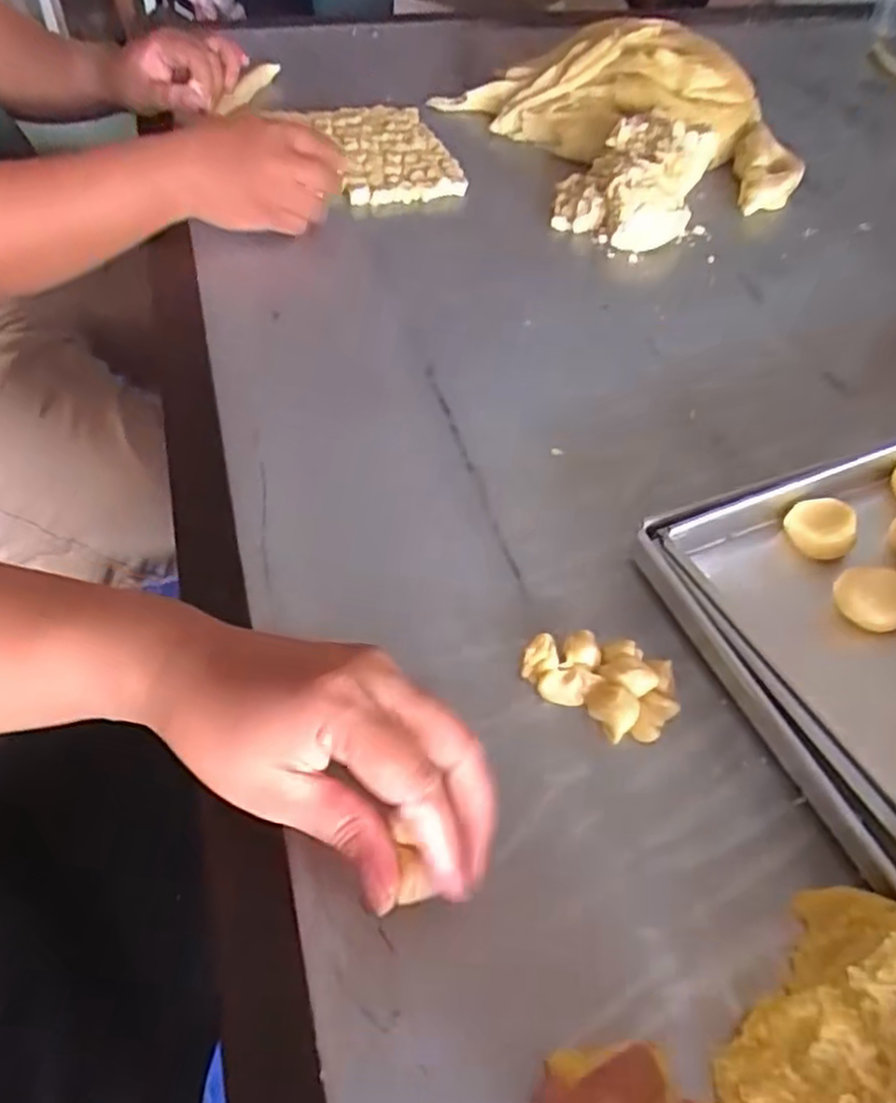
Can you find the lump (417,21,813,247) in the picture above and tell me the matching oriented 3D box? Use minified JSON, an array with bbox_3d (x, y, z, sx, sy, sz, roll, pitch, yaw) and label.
[{"bbox_3d":[0.187,-0.459,0.784,0.286,0.095,0.371,-19,55,-18],"label":"lump"}]

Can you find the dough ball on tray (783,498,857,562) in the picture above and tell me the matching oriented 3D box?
[{"bbox_3d":[0.225,-0.014,0.447,0.034,0.033,0.038,14,52,6],"label":"dough ball on tray"}]

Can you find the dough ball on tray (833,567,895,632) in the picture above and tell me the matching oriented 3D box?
[{"bbox_3d":[0.234,0.030,0.407,0.034,0.030,0.039,-26,58,-23],"label":"dough ball on tray"}]

